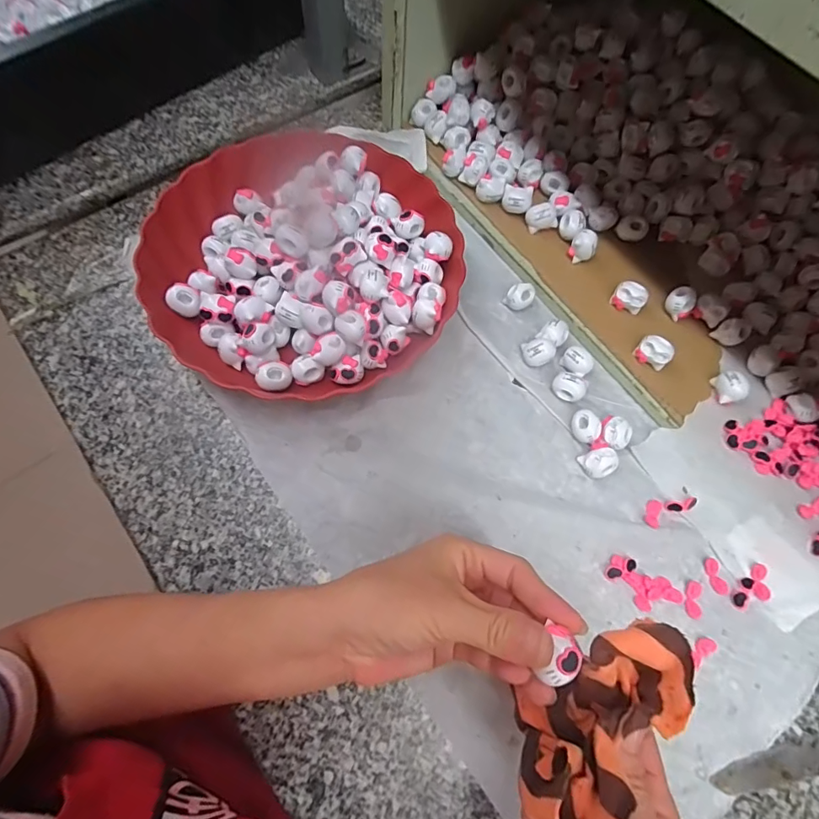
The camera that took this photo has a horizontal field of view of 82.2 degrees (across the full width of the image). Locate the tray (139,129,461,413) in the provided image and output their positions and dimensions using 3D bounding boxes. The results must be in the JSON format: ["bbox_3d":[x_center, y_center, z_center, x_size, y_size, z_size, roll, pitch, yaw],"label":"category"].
[{"bbox_3d":[-0.086,-0.126,0.377,0.236,0.055,0.233,-33,75,-14],"label":"tray"}]

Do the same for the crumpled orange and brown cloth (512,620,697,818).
[{"bbox_3d":[0.087,0.140,0.216,0.094,0.054,0.039,-43,78,-13],"label":"crumpled orange and brown cloth"}]

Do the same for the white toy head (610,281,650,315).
[{"bbox_3d":[0.184,-0.094,0.392,0.026,0.018,0.018,17,69,3],"label":"white toy head"}]

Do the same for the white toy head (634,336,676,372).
[{"bbox_3d":[0.196,-0.045,0.376,0.026,0.018,0.019,44,73,12],"label":"white toy head"}]

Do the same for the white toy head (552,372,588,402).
[{"bbox_3d":[0.128,-0.018,0.377,0.024,0.018,0.021,27,70,7],"label":"white toy head"}]

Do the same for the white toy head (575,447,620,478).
[{"bbox_3d":[0.144,0.040,0.354,0.022,0.020,0.021,1,69,-3],"label":"white toy head"}]

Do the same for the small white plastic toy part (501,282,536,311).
[{"bbox_3d":[0.096,-0.097,0.405,0.023,0.020,0.018,-35,75,-15],"label":"small white plastic toy part"}]

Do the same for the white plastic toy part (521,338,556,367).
[{"bbox_3d":[0.106,-0.047,0.386,0.024,0.019,0.021,-11,70,-7],"label":"white plastic toy part"}]

